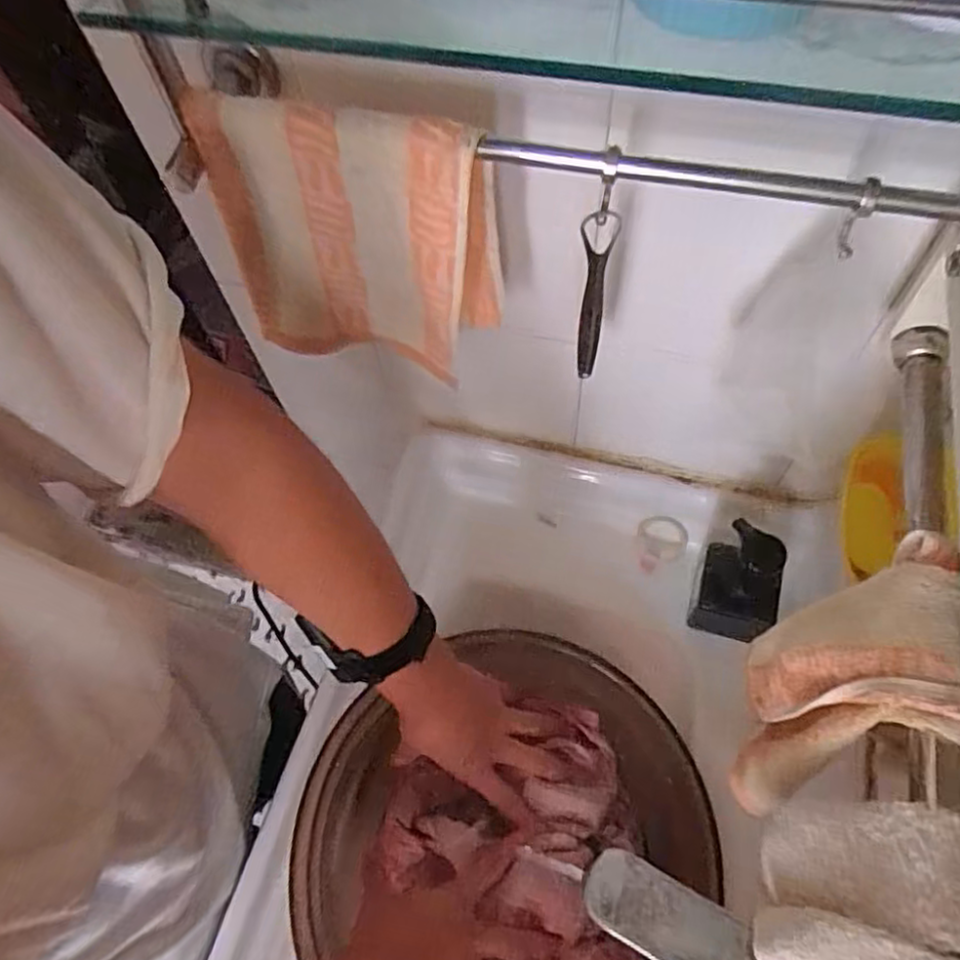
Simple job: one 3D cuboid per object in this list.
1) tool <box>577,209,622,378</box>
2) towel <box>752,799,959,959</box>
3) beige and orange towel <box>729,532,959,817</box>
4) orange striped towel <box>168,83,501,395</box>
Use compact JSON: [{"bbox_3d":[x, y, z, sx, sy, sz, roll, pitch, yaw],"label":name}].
[{"bbox_3d":[0.073,-0.116,0.435,0.020,0.141,0.012,5,62,7],"label":"tool"},{"bbox_3d":[0.158,0.197,0.293,0.025,0.110,0.103,26,60,-8],"label":"towel"},{"bbox_3d":[0.199,0.115,0.380,0.052,0.173,0.120,11,62,10],"label":"beige and orange towel"},{"bbox_3d":[-0.080,-0.150,0.446,0.177,0.191,0.040,9,62,9],"label":"orange striped towel"}]

